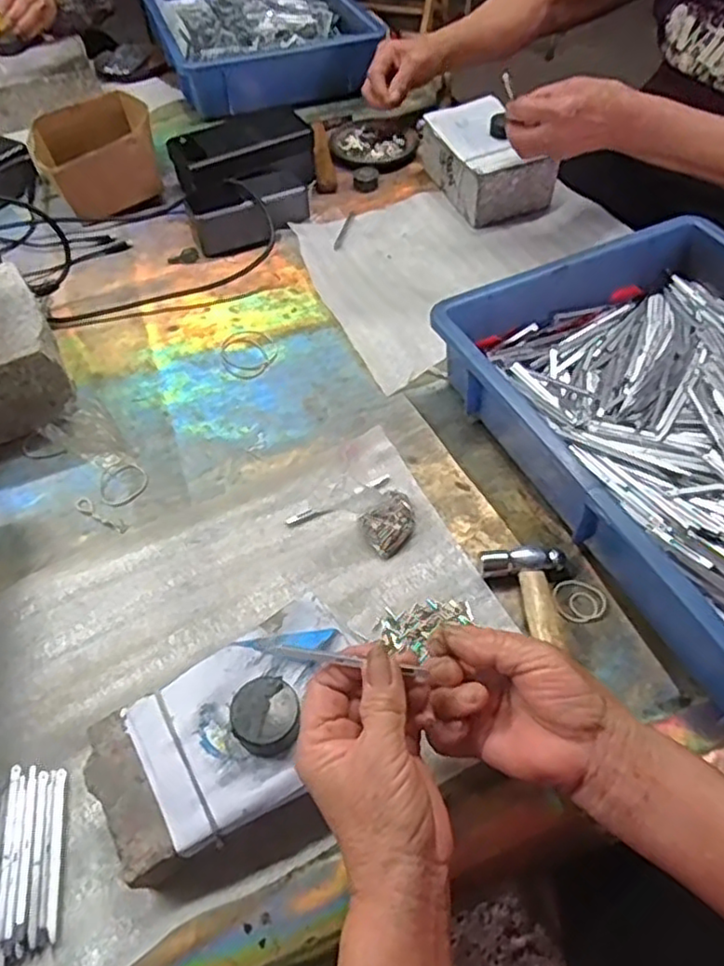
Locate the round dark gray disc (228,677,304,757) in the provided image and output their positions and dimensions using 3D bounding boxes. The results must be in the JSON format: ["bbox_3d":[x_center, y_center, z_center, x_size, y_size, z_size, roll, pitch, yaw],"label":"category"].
[{"bbox_3d":[-0.056,0.133,0.381,0.036,0.019,0.039,-1,52,2],"label":"round dark gray disc"}]

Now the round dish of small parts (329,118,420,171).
[{"bbox_3d":[0.016,-0.450,0.884,0.112,0.017,0.131,-2,52,1],"label":"round dish of small parts"}]

